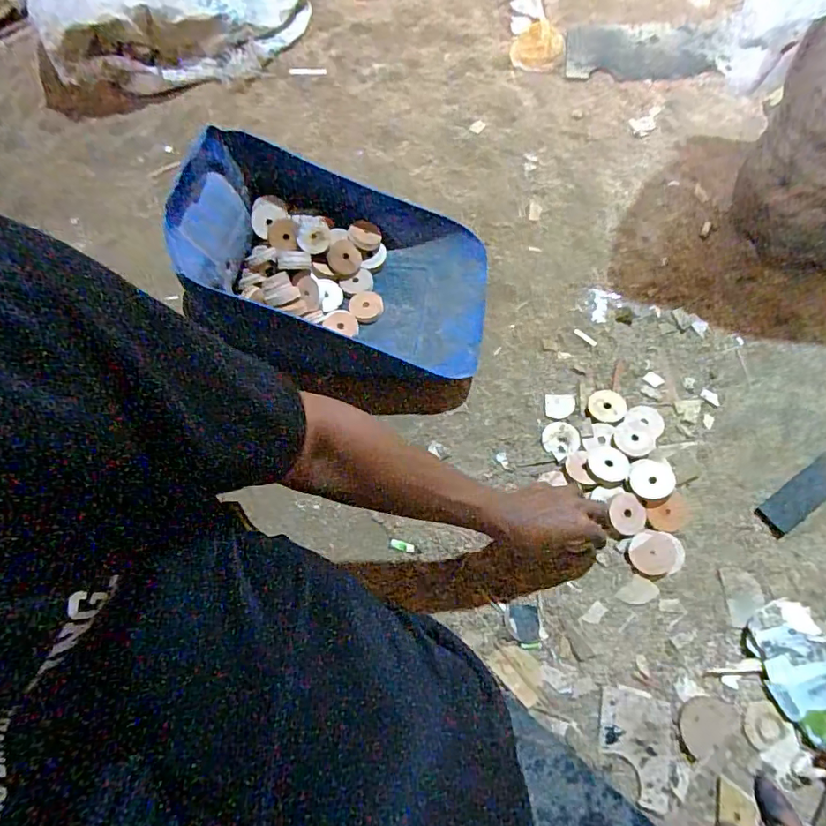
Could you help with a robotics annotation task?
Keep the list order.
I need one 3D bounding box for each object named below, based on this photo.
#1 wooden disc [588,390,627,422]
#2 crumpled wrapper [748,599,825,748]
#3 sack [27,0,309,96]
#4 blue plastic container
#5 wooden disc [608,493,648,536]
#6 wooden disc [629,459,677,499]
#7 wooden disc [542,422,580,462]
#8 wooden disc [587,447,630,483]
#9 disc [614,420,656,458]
[{"bbox_3d":[0.274,-0.009,0.724,0.051,0.007,0.051,-2,55,3],"label":"wooden disc"},{"bbox_3d":[0.426,0.281,0.566,0.078,0.033,0.133,-2,67,4],"label":"crumpled wrapper"},{"bbox_3d":[-0.455,-0.786,0.975,0.491,0.192,0.352,-41,70,-12],"label":"sack"},{"bbox_3d":[-0.093,-0.210,0.730,0.426,0.171,0.296,17,78,-7],"label":"blue plastic container"},{"bbox_3d":[0.269,0.128,0.648,0.044,0.008,0.049,-30,70,5],"label":"wooden disc"},{"bbox_3d":[0.303,0.083,0.651,0.051,0.004,0.053,-8,58,13],"label":"wooden disc"},{"bbox_3d":[0.206,0.036,0.714,0.048,0.006,0.051,-2,67,4],"label":"wooden disc"},{"bbox_3d":[0.256,0.066,0.676,0.050,0.007,0.051,-7,58,12],"label":"wooden disc"},{"bbox_3d":[0.298,0.033,0.692,0.049,0.007,0.054,-5,59,16],"label":"disc"}]

